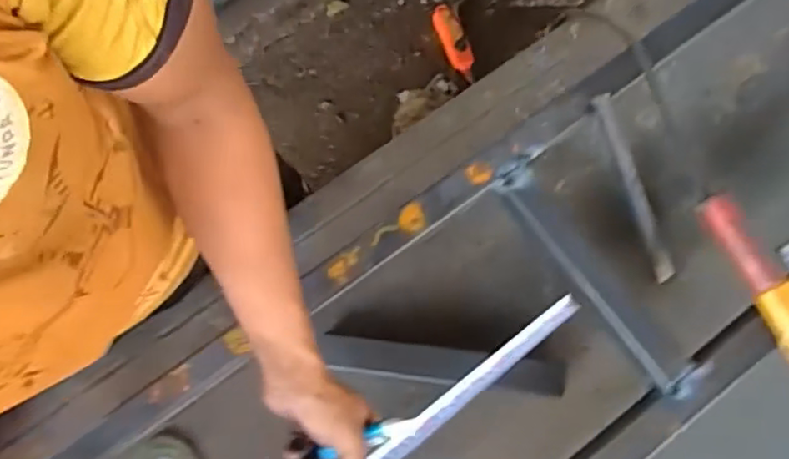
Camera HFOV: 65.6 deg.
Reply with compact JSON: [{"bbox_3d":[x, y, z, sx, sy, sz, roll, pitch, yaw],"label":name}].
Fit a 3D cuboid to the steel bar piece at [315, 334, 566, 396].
[{"bbox_3d":[0.051,0.152,0.685,0.266,0.044,0.038,7,75,-1],"label":"steel bar piece"}]

